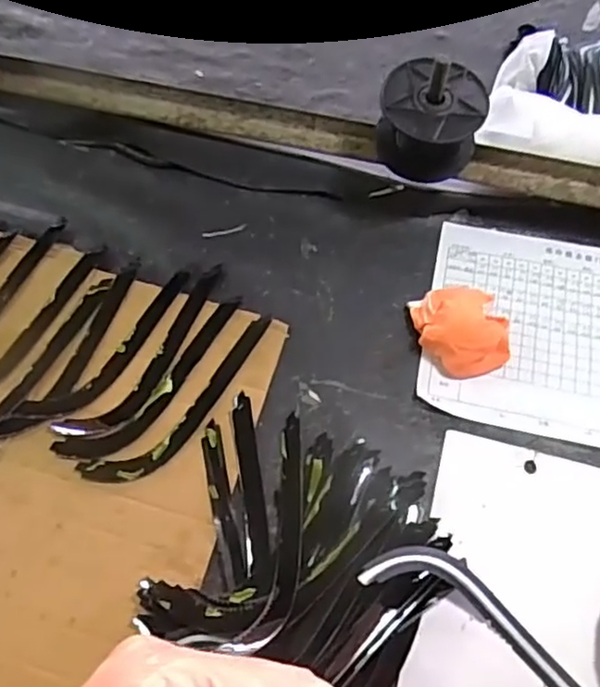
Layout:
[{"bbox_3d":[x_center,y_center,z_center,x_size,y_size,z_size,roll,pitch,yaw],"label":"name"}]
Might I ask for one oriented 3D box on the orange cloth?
[{"bbox_3d":[0.146,-0.016,0.599,0.075,0.053,0.085,-9,63,-5],"label":"orange cloth"}]

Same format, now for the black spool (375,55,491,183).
[{"bbox_3d":[0.119,-0.202,0.609,0.095,0.093,0.084,12,65,6],"label":"black spool"}]

